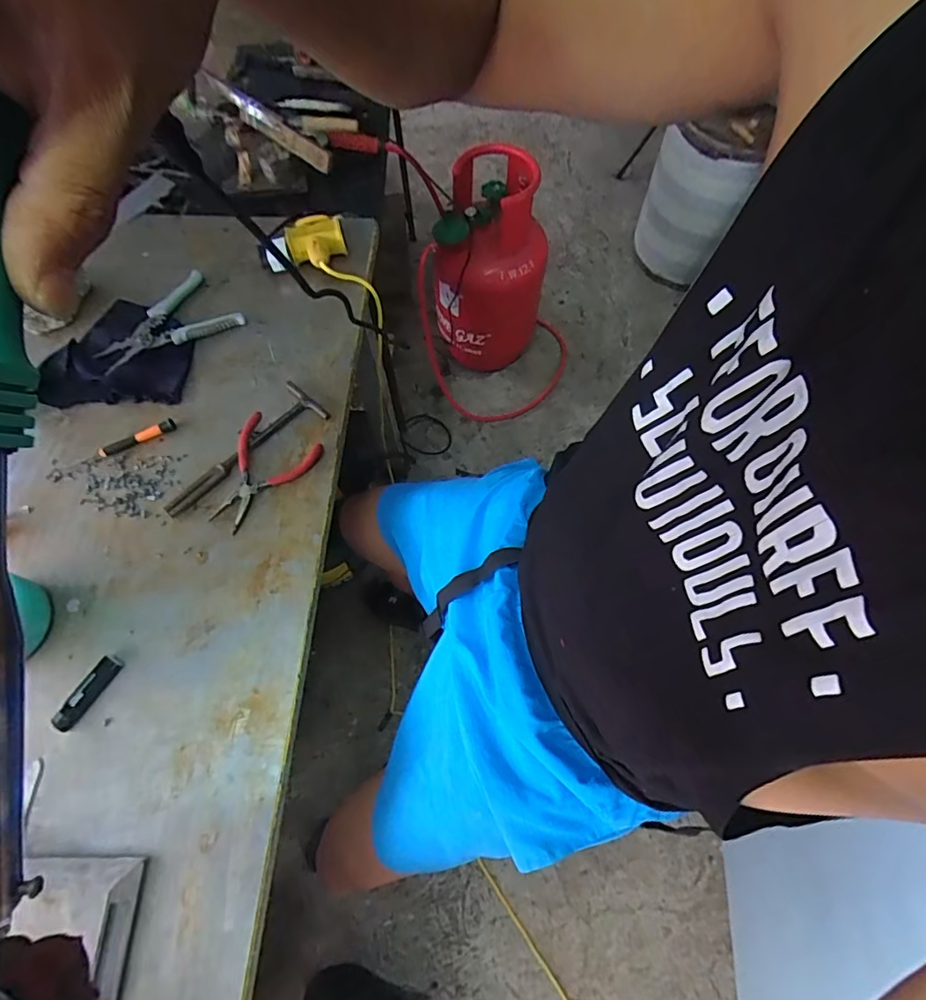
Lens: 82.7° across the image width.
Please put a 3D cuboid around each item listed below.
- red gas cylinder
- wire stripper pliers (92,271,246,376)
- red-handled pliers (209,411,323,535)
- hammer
[{"bbox_3d":[0.074,-0.592,1.438,0.254,0.604,0.256,0,66,1],"label":"red gas cylinder"},{"bbox_3d":[-0.421,-0.258,0.741,0.193,0.021,0.104,-25,68,-10],"label":"wire stripper pliers"},{"bbox_3d":[-0.252,-0.030,0.644,0.096,0.028,0.140,27,69,12],"label":"red-handled pliers"},{"bbox_3d":[-0.274,-0.056,0.662,0.067,0.015,0.221,38,72,16],"label":"hammer"}]

